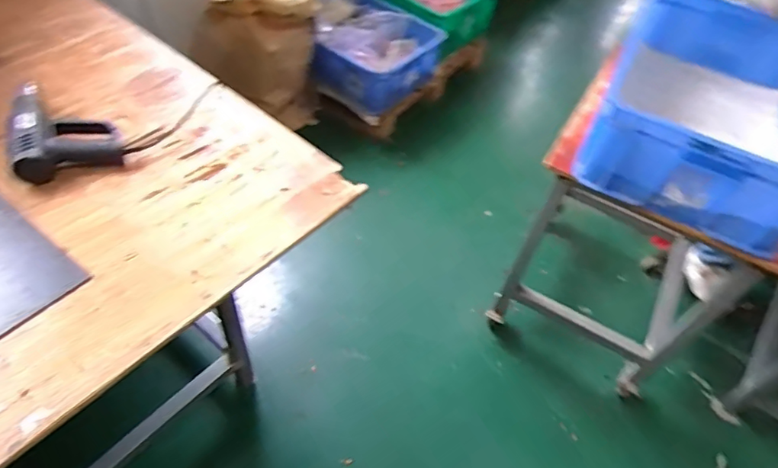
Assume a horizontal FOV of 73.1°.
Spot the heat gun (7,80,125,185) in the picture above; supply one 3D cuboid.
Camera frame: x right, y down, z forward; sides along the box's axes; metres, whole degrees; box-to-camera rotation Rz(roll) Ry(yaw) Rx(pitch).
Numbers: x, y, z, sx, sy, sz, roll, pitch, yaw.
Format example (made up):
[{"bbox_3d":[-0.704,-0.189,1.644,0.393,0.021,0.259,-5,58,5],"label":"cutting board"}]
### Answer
[{"bbox_3d":[-0.574,-0.188,0.927,0.175,0.064,0.187,-14,52,-17],"label":"heat gun"}]

